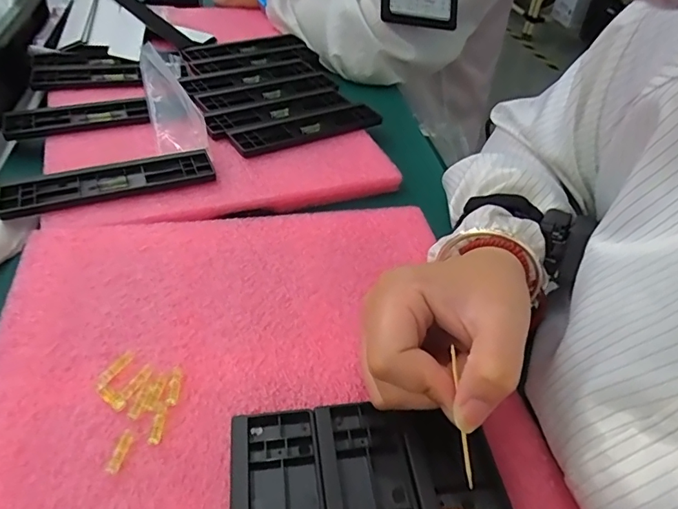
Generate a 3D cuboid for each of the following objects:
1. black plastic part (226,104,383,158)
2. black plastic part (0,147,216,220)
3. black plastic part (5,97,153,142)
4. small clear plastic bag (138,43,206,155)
[{"bbox_3d":[-0.029,-0.128,0.484,0.163,0.009,0.044,-20,49,-25],"label":"black plastic part"},{"bbox_3d":[-0.185,-0.060,0.391,0.159,0.010,0.044,-15,47,-21],"label":"black plastic part"},{"bbox_3d":[-0.250,-0.132,0.459,0.124,0.010,0.043,-17,48,-23],"label":"black plastic part"},{"bbox_3d":[-0.172,-0.160,0.486,0.043,0.028,0.191,-12,46,-18],"label":"small clear plastic bag"}]

